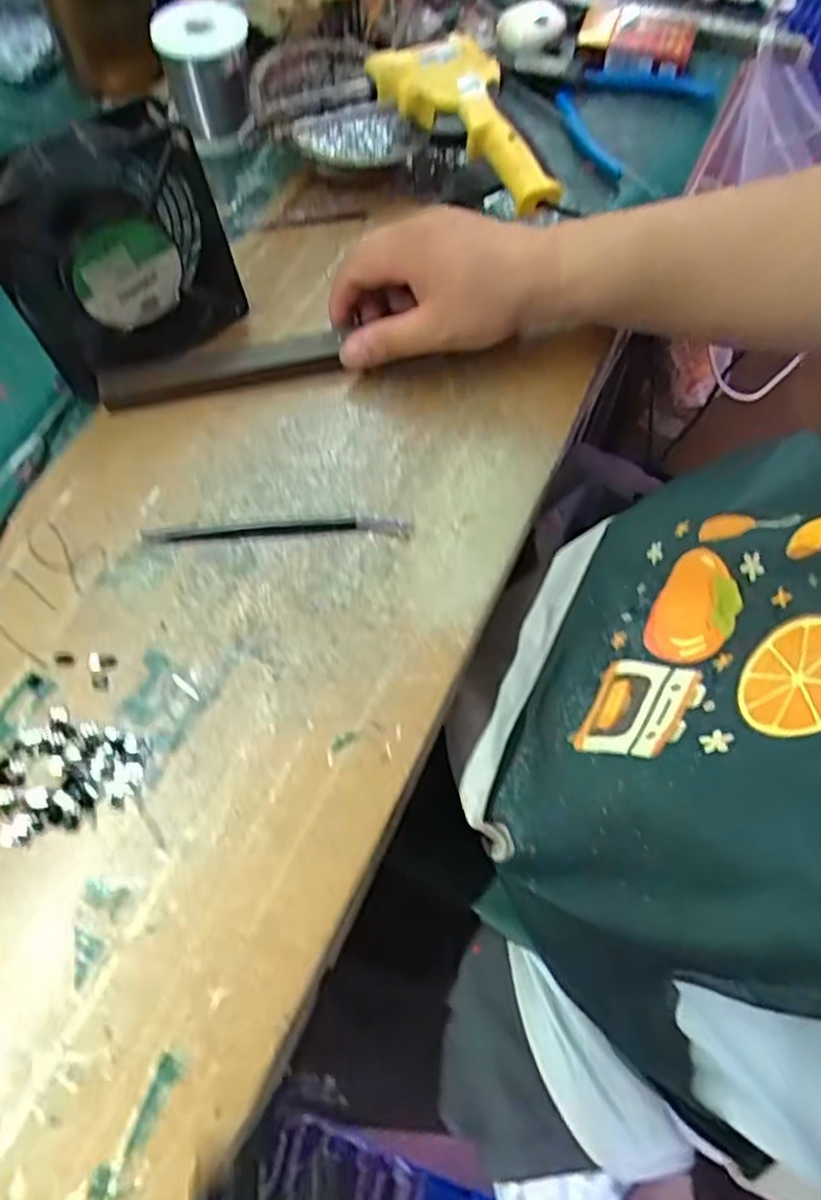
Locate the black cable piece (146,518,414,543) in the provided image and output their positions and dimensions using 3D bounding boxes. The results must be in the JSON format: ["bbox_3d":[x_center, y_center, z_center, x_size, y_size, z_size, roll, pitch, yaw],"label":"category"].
[{"bbox_3d":[-0.072,-0.038,0.402,0.142,0.005,0.014,-2,63,-2],"label":"black cable piece"}]

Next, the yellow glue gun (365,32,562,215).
[{"bbox_3d":[0.036,-0.327,0.503,0.087,0.032,0.160,-22,65,-11],"label":"yellow glue gun"}]

